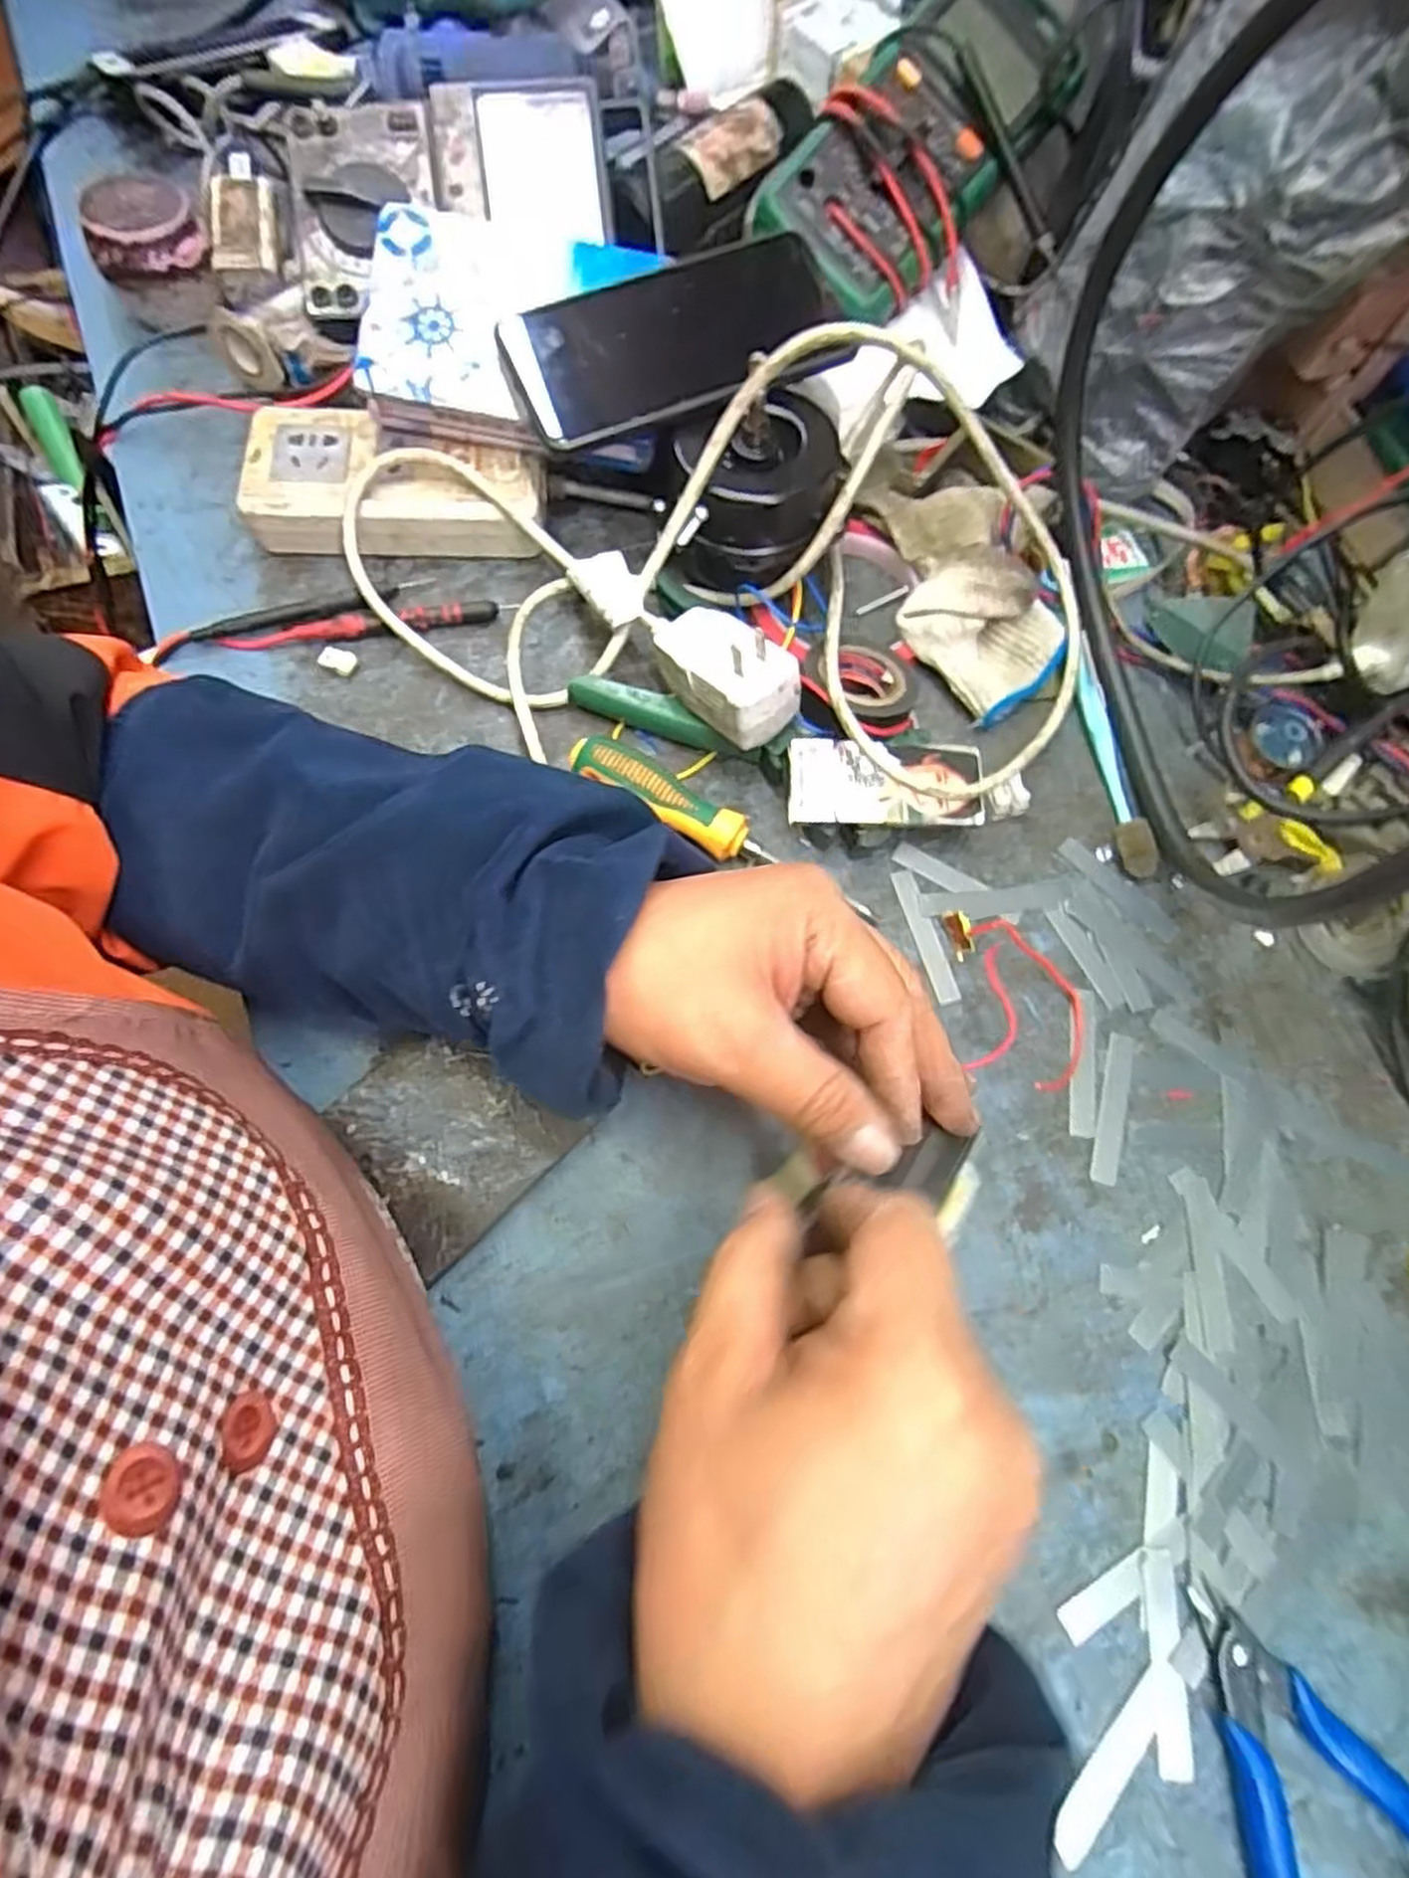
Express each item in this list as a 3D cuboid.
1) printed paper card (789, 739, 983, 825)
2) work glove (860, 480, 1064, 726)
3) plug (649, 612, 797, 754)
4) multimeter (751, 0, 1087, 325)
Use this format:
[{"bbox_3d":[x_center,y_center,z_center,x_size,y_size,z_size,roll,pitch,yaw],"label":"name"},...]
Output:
[{"bbox_3d":[0.082,-0.070,0.358,0.088,0.006,0.038,-1,82,-6],"label":"printed paper card"},{"bbox_3d":[0.135,-0.174,0.405,0.089,0.040,0.125,0,71,-2],"label":"work glove"},{"bbox_3d":[0.007,-0.122,0.355,0.039,0.032,0.074,-37,77,-13],"label":"plug"},{"bbox_3d":[0.120,-0.427,0.420,0.096,0.048,0.187,41,93,-12],"label":"multimeter"}]

